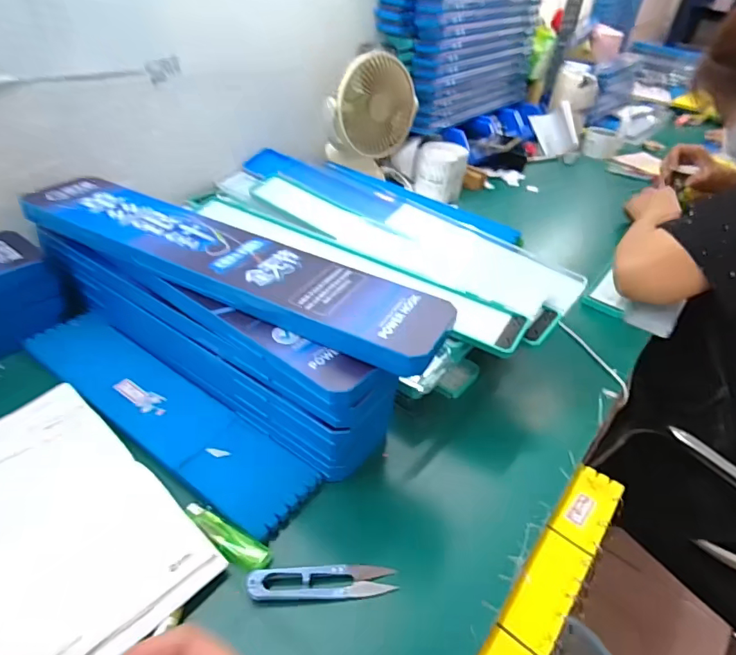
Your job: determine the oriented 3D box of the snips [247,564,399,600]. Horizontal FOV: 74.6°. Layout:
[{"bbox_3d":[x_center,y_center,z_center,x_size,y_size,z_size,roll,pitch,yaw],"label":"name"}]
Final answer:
[{"bbox_3d":[-0.034,0.184,0.348,0.102,0.016,0.023,2,39,-7],"label":"snips"}]

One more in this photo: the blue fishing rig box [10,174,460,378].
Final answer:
[{"bbox_3d":[-0.132,-0.065,0.443,0.426,0.026,0.088,23,41,19],"label":"blue fishing rig box"}]

